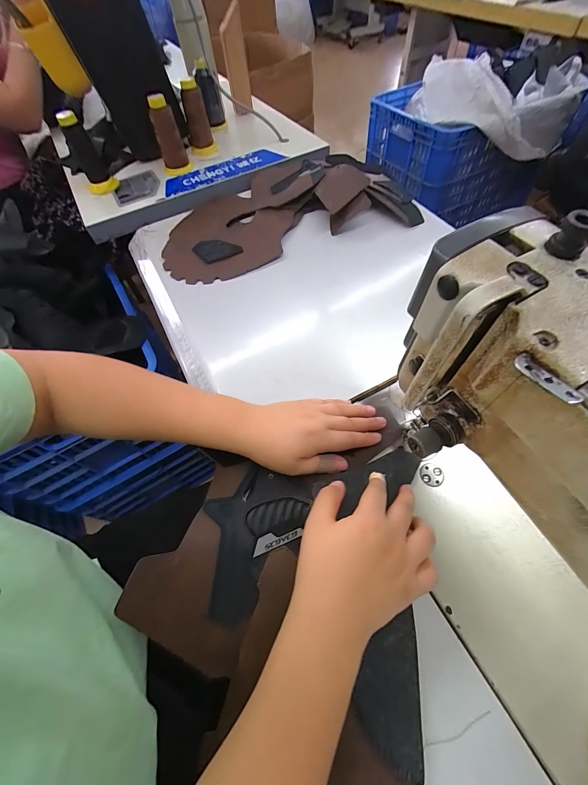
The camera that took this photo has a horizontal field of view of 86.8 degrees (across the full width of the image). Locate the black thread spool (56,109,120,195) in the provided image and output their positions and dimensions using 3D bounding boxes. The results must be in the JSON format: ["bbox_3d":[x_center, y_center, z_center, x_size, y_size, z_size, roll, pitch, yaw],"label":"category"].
[{"bbox_3d":[-0.388,-0.446,0.581,0.056,0.116,0.055,-29,61,-13],"label":"black thread spool"}]

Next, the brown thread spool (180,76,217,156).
[{"bbox_3d":[-0.203,-0.574,0.654,0.056,0.114,0.056,-12,59,-3],"label":"brown thread spool"}]

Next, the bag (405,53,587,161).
[{"bbox_3d":[0.638,-0.927,1.011,0.514,0.191,0.392,18,62,14],"label":"bag"}]

